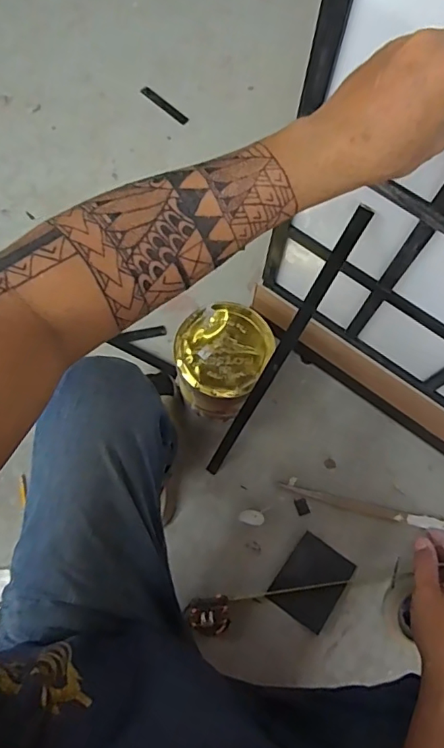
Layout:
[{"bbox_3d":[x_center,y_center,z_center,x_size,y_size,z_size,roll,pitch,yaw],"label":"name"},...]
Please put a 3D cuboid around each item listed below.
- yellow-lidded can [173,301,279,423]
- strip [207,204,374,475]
[{"bbox_3d":[-0.005,-0.016,0.907,0.143,0.166,0.173,22,74,5],"label":"yellow-lidded can"},{"bbox_3d":[0.071,-0.002,0.769,0.020,0.563,0.016,35,45,9],"label":"strip"}]

